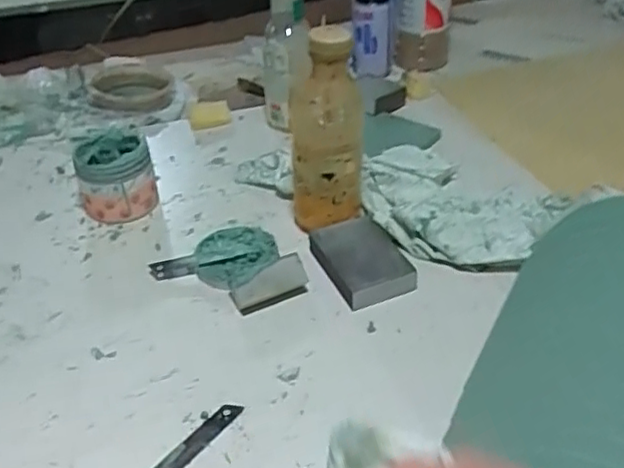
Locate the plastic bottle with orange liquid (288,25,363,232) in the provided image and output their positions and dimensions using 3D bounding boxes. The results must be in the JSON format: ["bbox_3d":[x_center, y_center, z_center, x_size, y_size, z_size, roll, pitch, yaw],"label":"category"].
[{"bbox_3d":[0.015,-0.103,0.643,0.070,0.194,0.079,-1,38,1],"label":"plastic bottle with orange liquid"}]

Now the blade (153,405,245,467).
[{"bbox_3d":[-0.093,0.160,0.482,0.018,0.004,0.097,26,46,31],"label":"blade"}]

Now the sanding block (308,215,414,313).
[{"bbox_3d":[0.048,0.025,0.634,0.076,0.028,0.106,-15,40,-16],"label":"sanding block"}]

